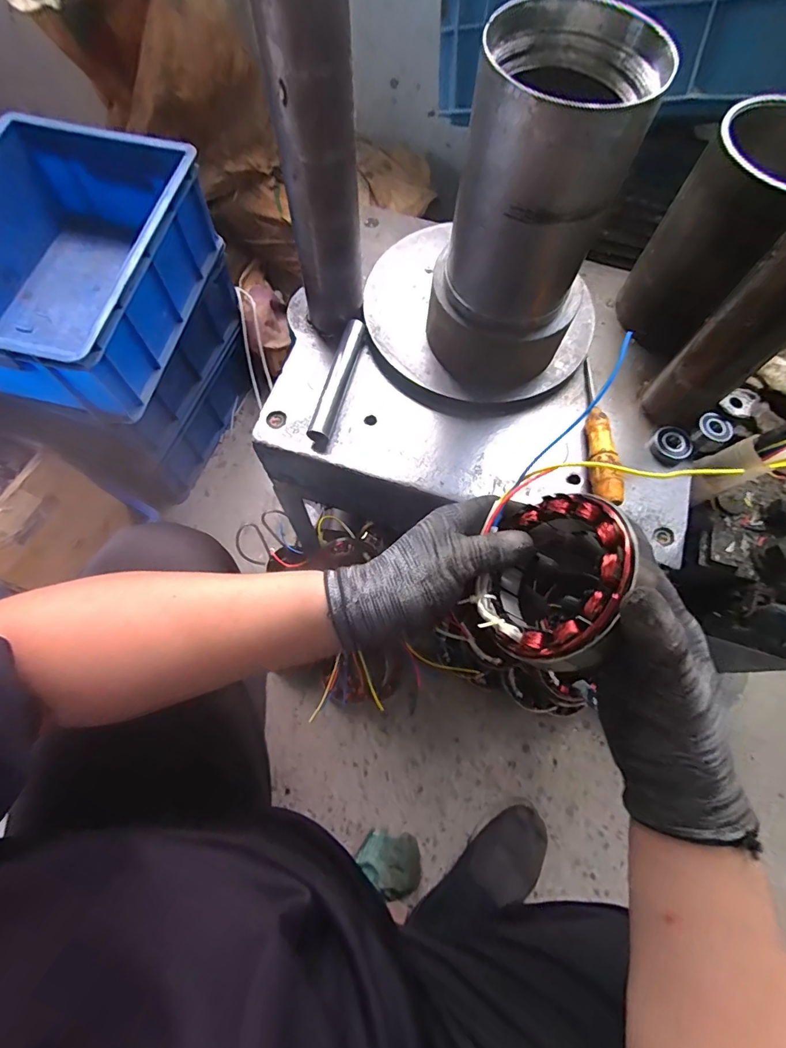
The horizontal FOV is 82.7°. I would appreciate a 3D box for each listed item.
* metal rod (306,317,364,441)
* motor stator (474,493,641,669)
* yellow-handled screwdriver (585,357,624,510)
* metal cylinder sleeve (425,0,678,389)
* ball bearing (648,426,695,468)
[{"bbox_3d":[-0.059,-0.156,0.488,0.021,0.022,0.150,14,70,3],"label":"metal rod"},{"bbox_3d":[0.107,0.034,0.291,0.030,0.101,0.115,29,66,-29],"label":"motor stator"},{"bbox_3d":[0.217,-0.104,0.474,0.027,0.032,0.187,4,70,0],"label":"yellow-handled screwdriver"},{"bbox_3d":[0.115,-0.245,0.396,0.125,0.260,0.127,24,71,7],"label":"metal cylinder sleeve"},{"bbox_3d":[0.300,-0.085,0.481,0.038,0.017,0.039,1,70,-1],"label":"ball bearing"}]

